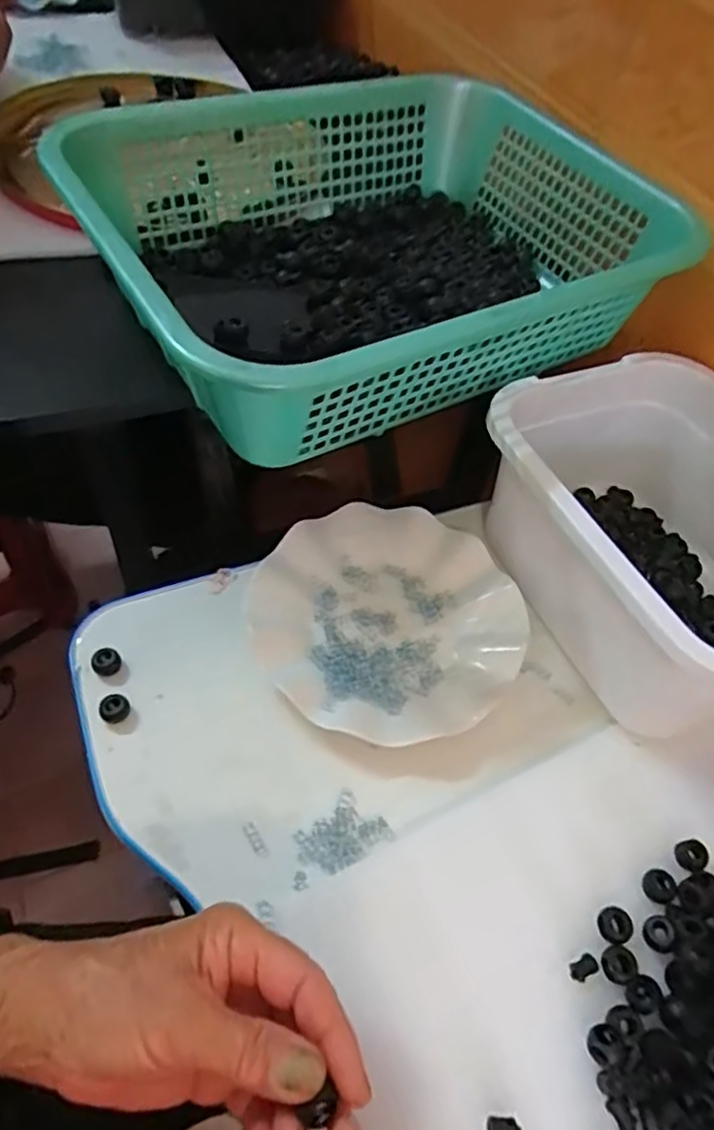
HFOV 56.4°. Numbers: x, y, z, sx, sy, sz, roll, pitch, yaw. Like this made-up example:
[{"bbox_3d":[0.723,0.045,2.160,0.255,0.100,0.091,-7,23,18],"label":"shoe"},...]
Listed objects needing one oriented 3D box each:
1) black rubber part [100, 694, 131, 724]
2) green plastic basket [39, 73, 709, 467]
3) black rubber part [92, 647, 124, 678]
[{"bbox_3d":[-0.150,0.089,0.410,0.017,0.015,0.016,2,56,-2],"label":"black rubber part"},{"bbox_3d":[0.015,-0.226,0.477,0.387,0.096,0.293,-25,61,-23],"label":"green plastic basket"},{"bbox_3d":[-0.161,0.063,0.429,0.017,0.013,0.018,2,56,-2],"label":"black rubber part"}]

